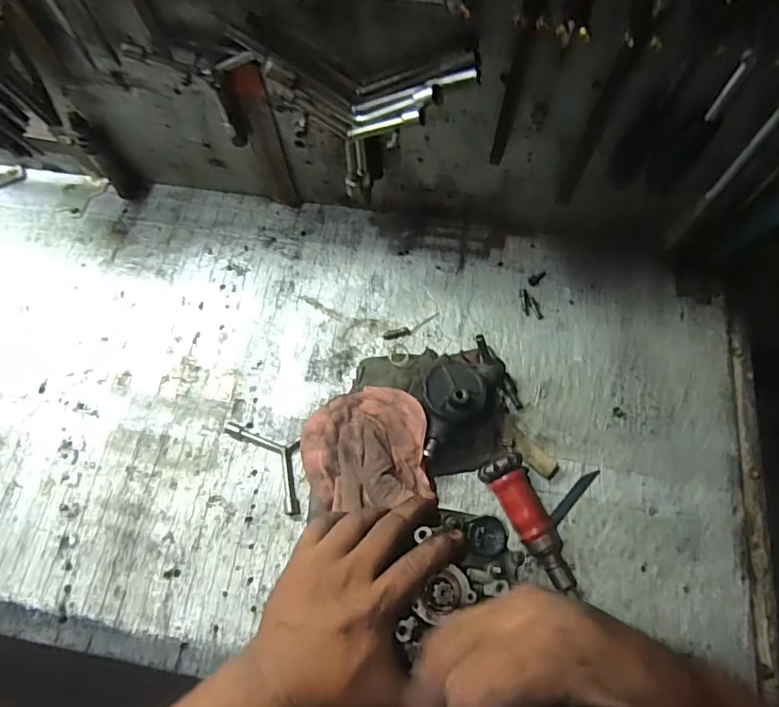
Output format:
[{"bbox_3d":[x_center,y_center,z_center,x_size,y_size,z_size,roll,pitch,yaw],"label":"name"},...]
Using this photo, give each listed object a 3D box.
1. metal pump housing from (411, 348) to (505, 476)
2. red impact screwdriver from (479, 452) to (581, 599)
[{"bbox_3d":[0.082,0.053,0.595,0.105,0.063,0.143,-9,66,-2],"label":"metal pump housing"},{"bbox_3d":[0.149,0.175,0.553,0.045,0.038,0.148,-28,81,-10],"label":"red impact screwdriver"}]

